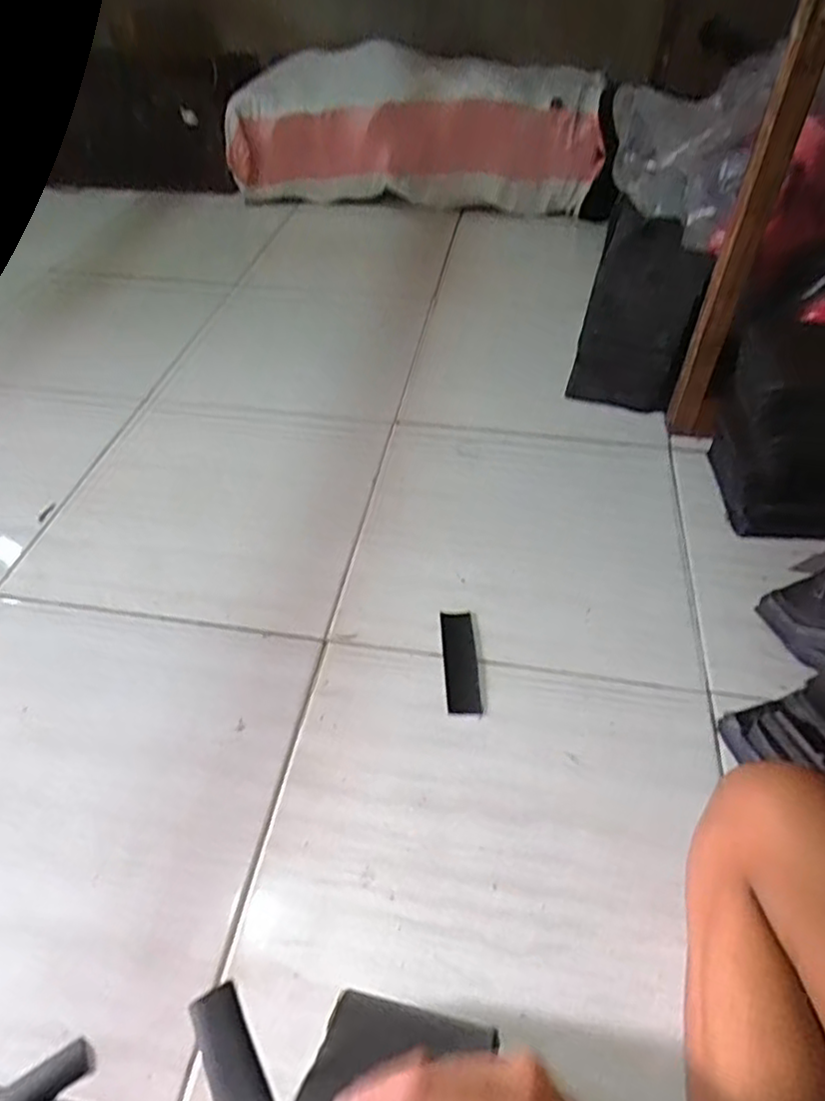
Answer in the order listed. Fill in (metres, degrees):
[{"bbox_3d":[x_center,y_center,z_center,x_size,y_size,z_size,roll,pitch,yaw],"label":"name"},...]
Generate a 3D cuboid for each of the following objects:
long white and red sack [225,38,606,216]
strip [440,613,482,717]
[{"bbox_3d":[-0.008,-0.909,1.396,0.817,0.271,0.163,13,49,12],"label":"long white and red sack"},{"bbox_3d":[0.051,0.115,0.675,0.037,0.004,0.125,-2,48,-1],"label":"strip"}]

